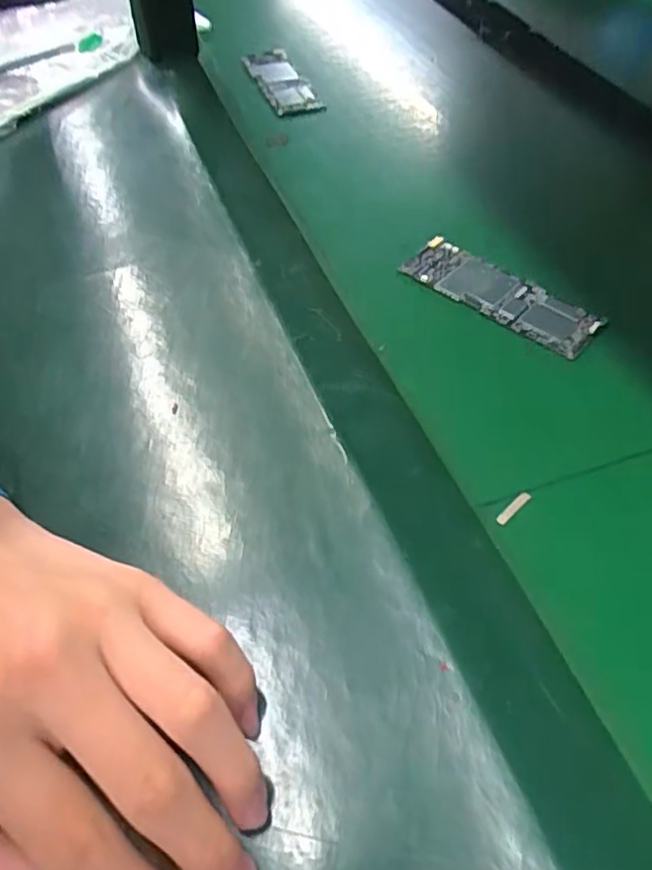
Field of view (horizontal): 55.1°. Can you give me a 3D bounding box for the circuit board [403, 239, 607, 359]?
[{"bbox_3d":[0.106,-0.089,0.389,0.125,0.010,0.042,34,60,24],"label":"circuit board"}]

